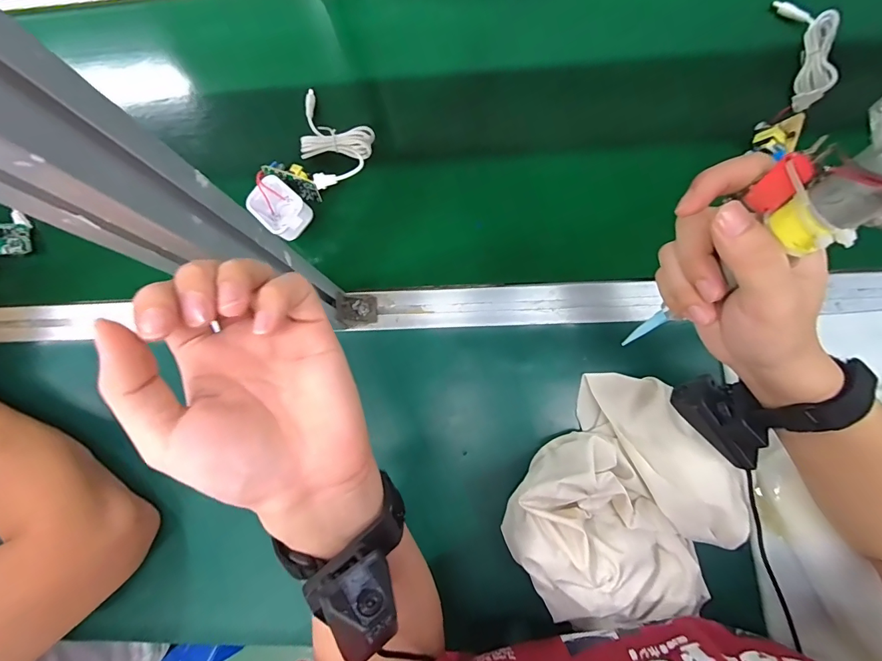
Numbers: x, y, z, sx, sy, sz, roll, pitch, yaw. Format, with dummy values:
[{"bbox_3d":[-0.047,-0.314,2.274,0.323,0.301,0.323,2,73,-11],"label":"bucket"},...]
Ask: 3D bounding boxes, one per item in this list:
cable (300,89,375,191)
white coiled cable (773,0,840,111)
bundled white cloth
[{"bbox_3d":[-0.120,-0.218,0.450,0.078,0.024,0.132,-25,77,-8],"label":"cable"},{"bbox_3d":[0.375,-0.280,0.423,0.045,0.036,0.150,11,75,1],"label":"white coiled cable"},{"bbox_3d":[0.159,0.150,0.348,0.167,0.066,0.201,38,77,8],"label":"bundled white cloth"}]

